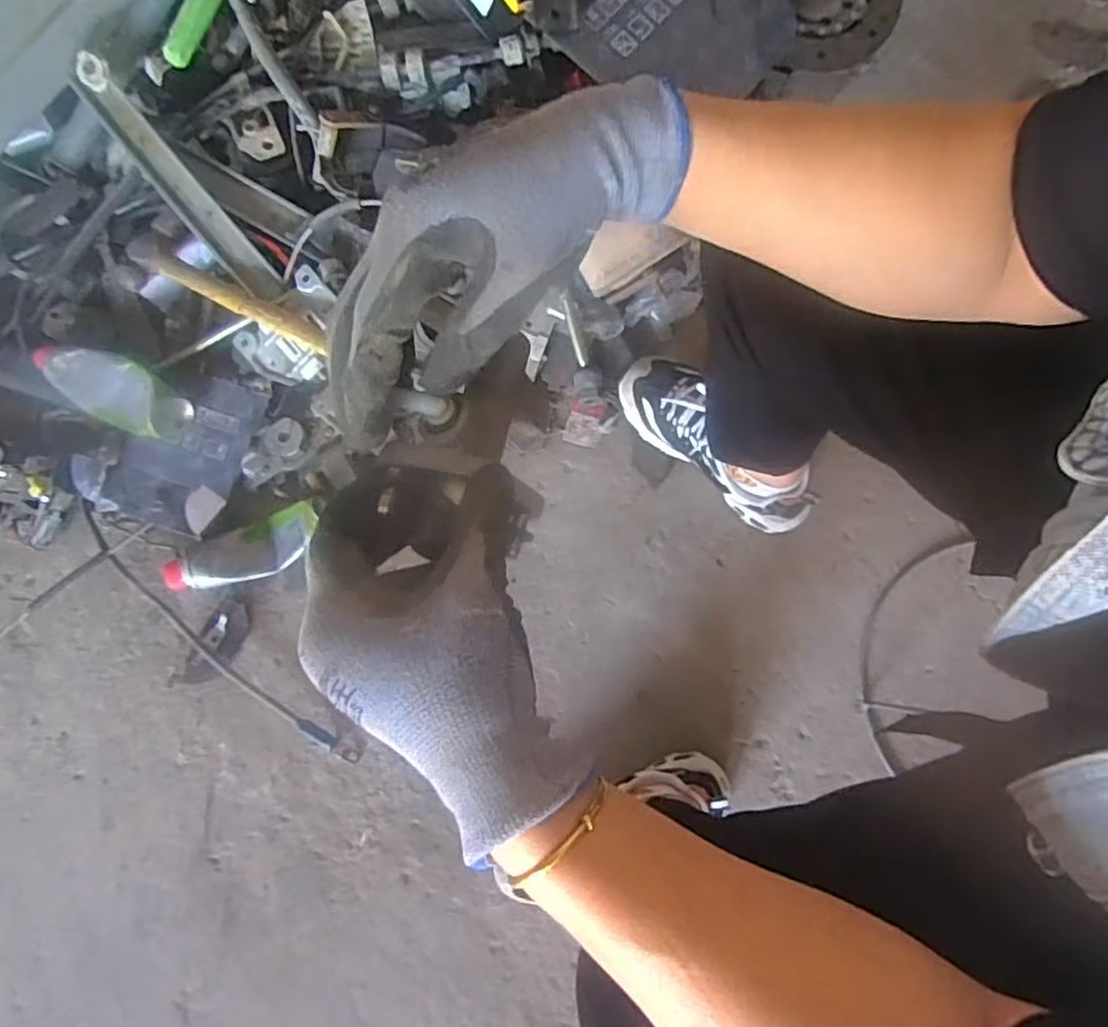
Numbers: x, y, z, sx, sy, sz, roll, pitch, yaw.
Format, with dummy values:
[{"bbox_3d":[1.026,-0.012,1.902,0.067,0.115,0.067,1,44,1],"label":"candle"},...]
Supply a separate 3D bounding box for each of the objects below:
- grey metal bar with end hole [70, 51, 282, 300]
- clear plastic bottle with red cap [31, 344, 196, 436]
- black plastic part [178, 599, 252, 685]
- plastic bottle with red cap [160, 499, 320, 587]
[{"bbox_3d":[-0.444,-0.389,0.811,0.042,0.025,0.338,-40,94,-8],"label":"grey metal bar with end hole"},{"bbox_3d":[-0.525,-0.149,0.813,0.213,0.050,0.075,30,81,6],"label":"clear plastic bottle with red cap"},{"bbox_3d":[-0.403,0.157,0.825,0.047,0.014,0.107,23,80,5],"label":"black plastic part"},{"bbox_3d":[-0.371,0.047,0.834,0.185,0.046,0.069,-19,79,-3],"label":"plastic bottle with red cap"}]

